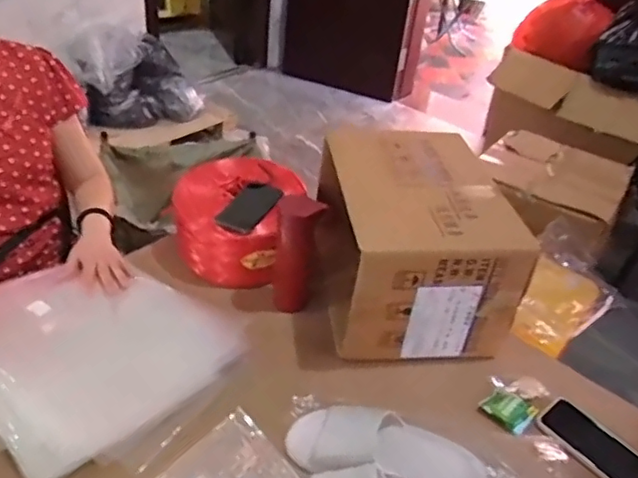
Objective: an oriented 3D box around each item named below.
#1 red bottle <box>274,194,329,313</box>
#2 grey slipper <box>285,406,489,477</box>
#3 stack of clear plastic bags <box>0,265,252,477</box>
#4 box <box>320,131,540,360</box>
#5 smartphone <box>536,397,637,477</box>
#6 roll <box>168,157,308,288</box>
[{"bbox_3d":[-0.038,0.030,1.046,0.076,0.222,0.059,21,38,18],"label":"red bottle"},{"bbox_3d":[0.097,0.294,0.838,0.281,0.058,0.096,12,36,6],"label":"grey slipper"},{"bbox_3d":[-0.354,0.146,0.943,0.395,0.070,0.370,32,46,31],"label":"stack of clear plastic bags"},{"bbox_3d":[0.166,-0.004,1.075,0.285,0.233,0.362,0,36,-10],"label":"box"},{"bbox_3d":[0.421,0.314,0.916,0.094,0.013,0.165,-24,46,-36],"label":"smartphone"},{"bbox_3d":[-0.153,-0.045,1.178,0.219,0.150,0.237,5,36,-4],"label":"roll"}]

